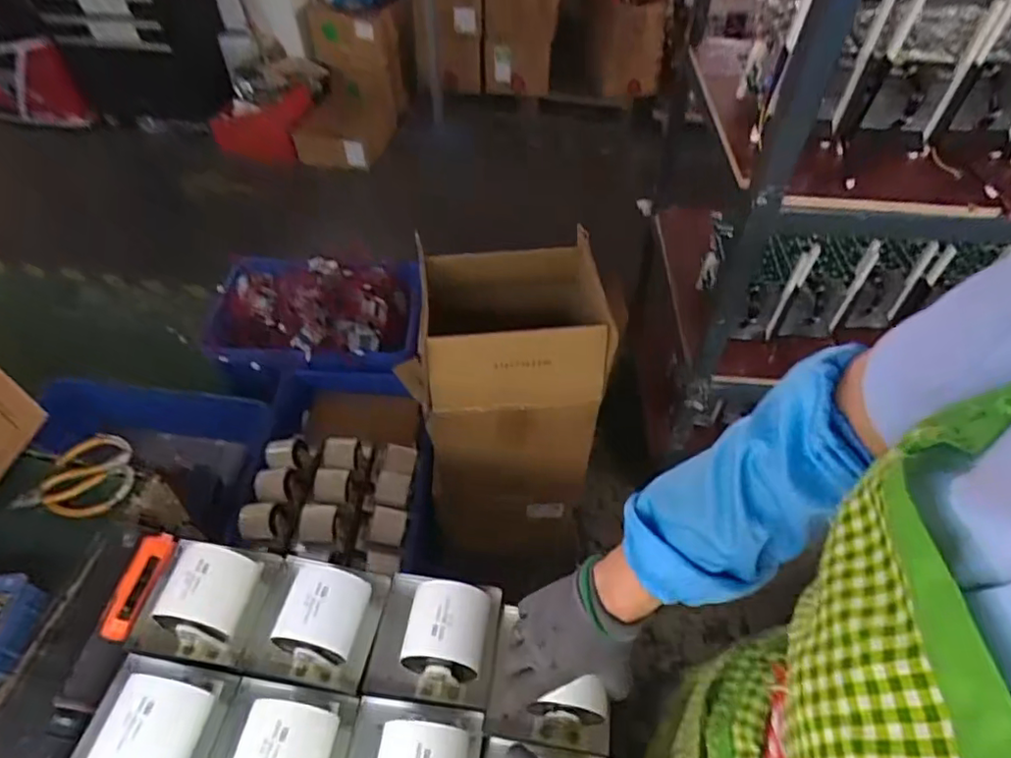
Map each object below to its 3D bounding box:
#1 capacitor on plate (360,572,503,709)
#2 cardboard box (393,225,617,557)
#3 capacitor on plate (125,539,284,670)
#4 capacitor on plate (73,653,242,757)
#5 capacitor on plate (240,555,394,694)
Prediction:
[{"bbox_3d":[-0.073,0.252,0.590,0.125,0.087,0.120,7,49,6],"label":"capacitor on plate"},{"bbox_3d":[0.010,0.084,1.264,0.338,0.722,0.329,4,48,4],"label":"cardboard box"},{"bbox_3d":[-0.318,0.222,0.613,0.117,0.101,0.120,5,48,5],"label":"capacitor on plate"},{"bbox_3d":[-0.330,0.314,0.531,0.123,0.091,0.118,8,49,7],"label":"capacitor on plate"},{"bbox_3d":[-0.201,0.242,0.603,0.129,0.096,0.118,7,49,6],"label":"capacitor on plate"}]

